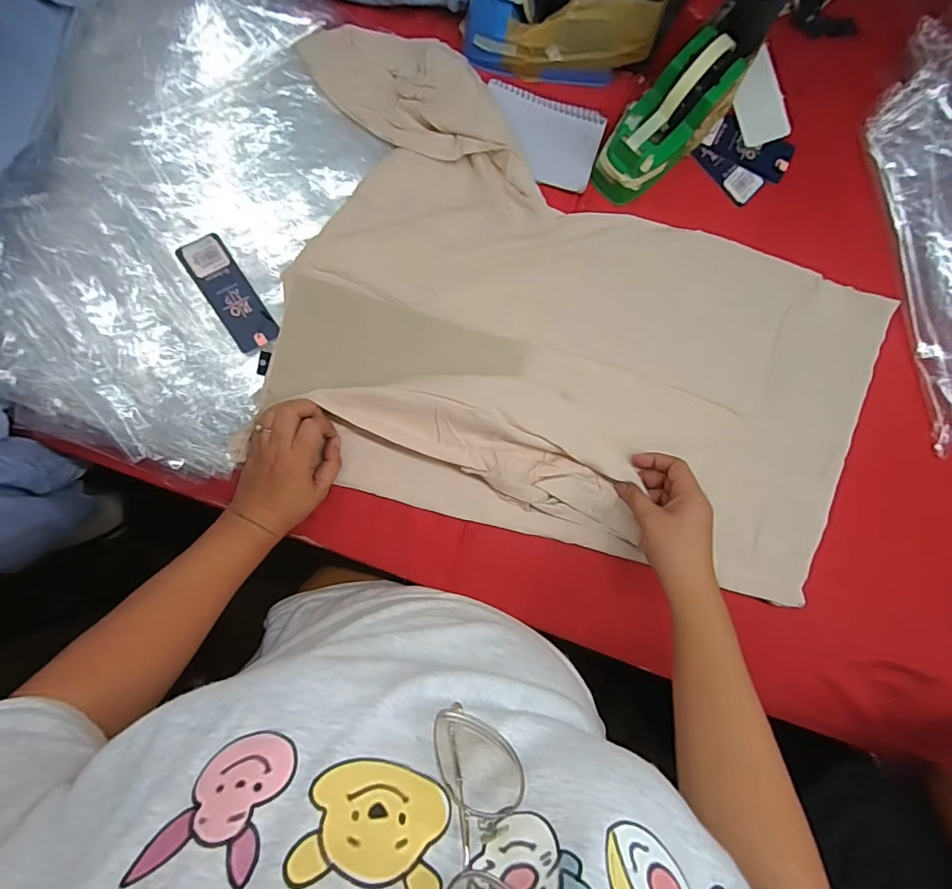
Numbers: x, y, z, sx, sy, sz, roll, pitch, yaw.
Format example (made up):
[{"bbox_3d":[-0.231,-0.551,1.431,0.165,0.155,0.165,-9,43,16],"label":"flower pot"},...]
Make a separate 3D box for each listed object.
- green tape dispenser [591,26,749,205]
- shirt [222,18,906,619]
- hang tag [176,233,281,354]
[{"bbox_3d":[0.195,-0.327,0.464,0.074,0.097,0.153,44,93,-6],"label":"green tape dispenser"},{"bbox_3d":[0.112,-0.115,0.519,0.661,0.063,0.437,15,95,-3],"label":"shirt"},{"bbox_3d":[-0.256,-0.157,0.484,0.046,0.008,0.121,-34,97,-13],"label":"hang tag"}]

